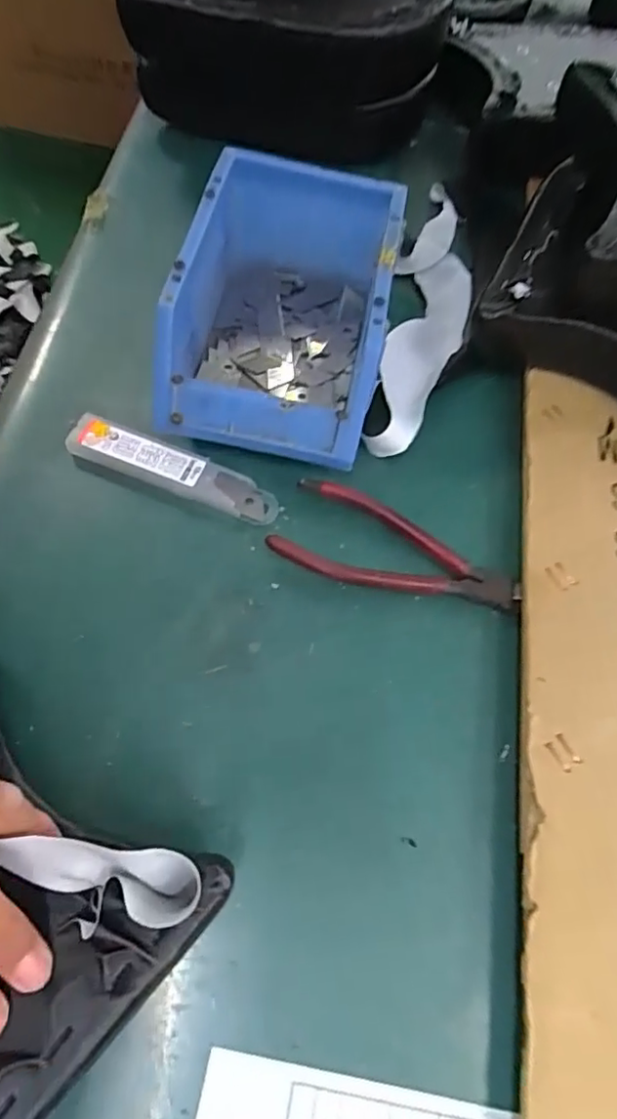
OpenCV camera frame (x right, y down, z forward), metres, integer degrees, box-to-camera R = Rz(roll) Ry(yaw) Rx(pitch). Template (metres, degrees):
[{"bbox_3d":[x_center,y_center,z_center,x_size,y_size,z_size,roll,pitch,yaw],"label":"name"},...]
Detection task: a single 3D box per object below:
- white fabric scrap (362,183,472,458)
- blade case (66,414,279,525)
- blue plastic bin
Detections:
[{"bbox_3d":[0.086,-0.178,0.410,0.056,0.036,0.258,16,65,1],"label":"white fabric scrap"},{"bbox_3d":[-0.079,-0.053,0.343,0.126,0.015,0.025,21,65,3],"label":"blade case"},{"bbox_3d":[-0.013,-0.150,0.358,0.120,0.077,0.178,9,64,3],"label":"blue plastic bin"}]

